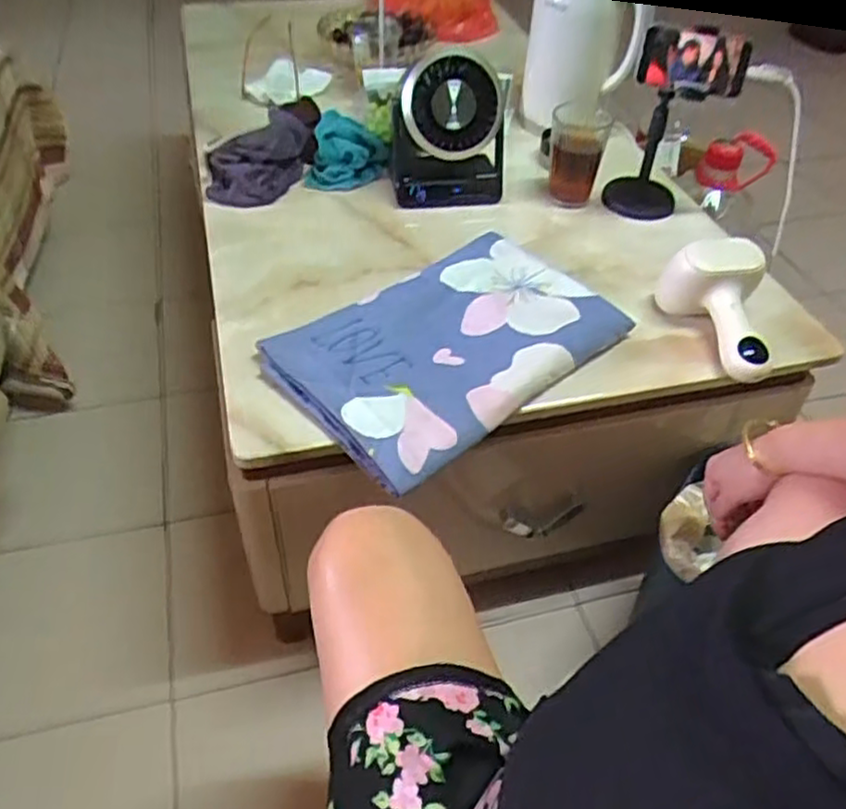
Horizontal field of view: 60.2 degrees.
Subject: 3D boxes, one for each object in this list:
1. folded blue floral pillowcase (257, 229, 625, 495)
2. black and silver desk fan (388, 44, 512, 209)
[{"bbox_3d":[0.034,-0.074,0.874,0.391,0.042,0.256,-30,53,-29],"label":"folded blue floral pillowcase"},{"bbox_3d":[0.040,-0.413,1.080,0.169,0.231,0.098,3,44,-1],"label":"black and silver desk fan"}]

